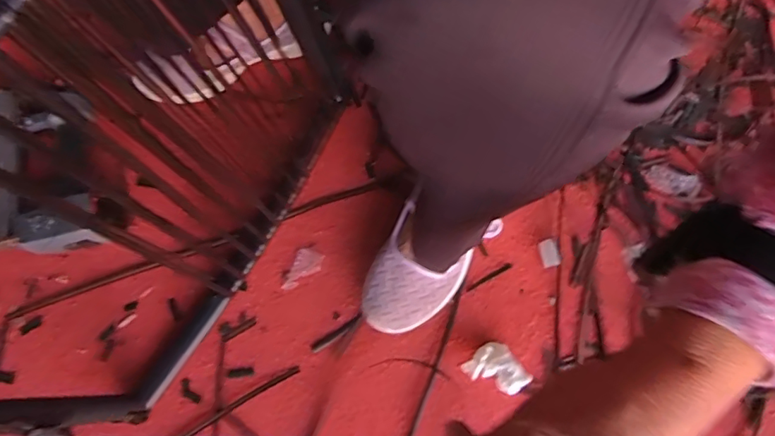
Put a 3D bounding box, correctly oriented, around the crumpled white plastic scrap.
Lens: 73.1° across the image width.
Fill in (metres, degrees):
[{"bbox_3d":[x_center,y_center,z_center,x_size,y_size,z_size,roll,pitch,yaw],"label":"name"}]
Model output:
[{"bbox_3d":[0.121,0.171,0.584,0.053,0.031,0.058,-38,78,-7],"label":"crumpled white plastic scrap"}]

